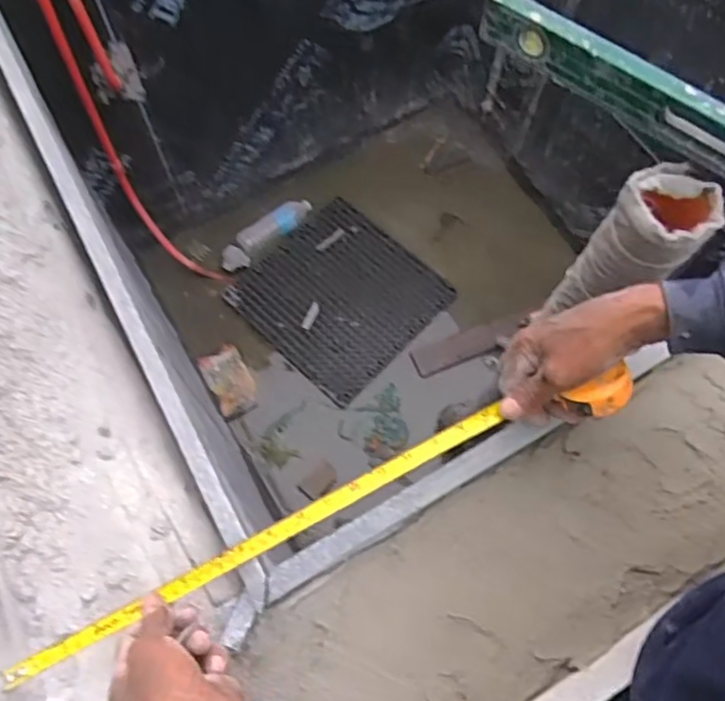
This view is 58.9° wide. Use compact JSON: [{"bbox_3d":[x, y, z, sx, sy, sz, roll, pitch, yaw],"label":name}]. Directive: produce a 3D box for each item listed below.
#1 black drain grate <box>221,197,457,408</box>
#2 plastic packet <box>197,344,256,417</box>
[{"bbox_3d":[-0.068,-0.165,1.871,0.486,0.042,0.483,42,73,14],"label":"black drain grate"},{"bbox_3d":[-0.367,0.080,1.771,0.111,0.021,0.195,-27,71,-11],"label":"plastic packet"}]

